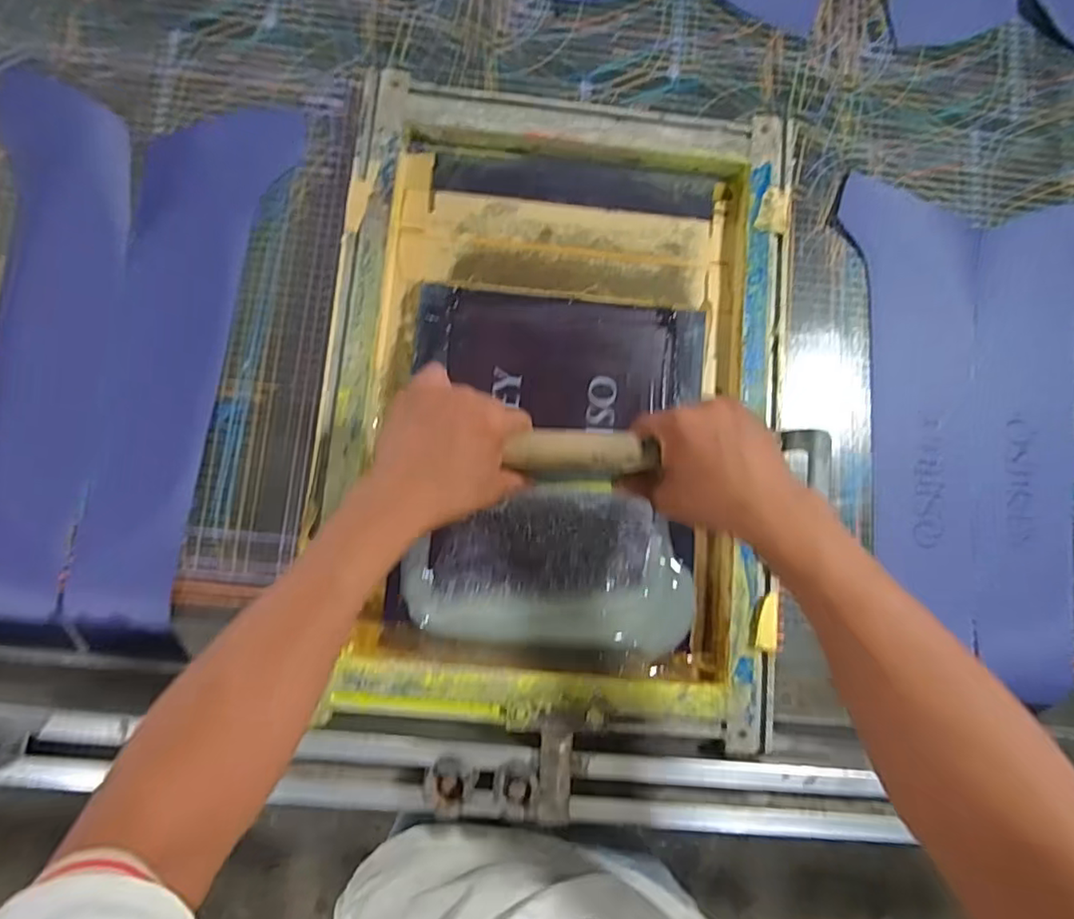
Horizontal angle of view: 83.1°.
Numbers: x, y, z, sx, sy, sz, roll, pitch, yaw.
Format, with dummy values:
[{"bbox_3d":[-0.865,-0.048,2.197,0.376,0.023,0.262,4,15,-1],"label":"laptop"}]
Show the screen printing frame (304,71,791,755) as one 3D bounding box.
[{"bbox_3d":[0.018,-0.058,0.537,0.391,0.030,0.556,6,82,-2],"label":"screen printing frame"}]

